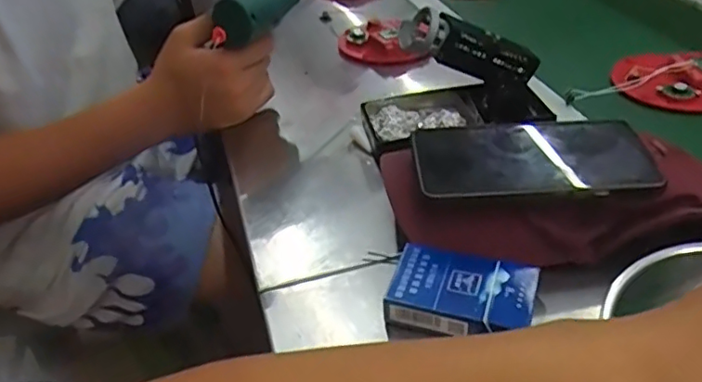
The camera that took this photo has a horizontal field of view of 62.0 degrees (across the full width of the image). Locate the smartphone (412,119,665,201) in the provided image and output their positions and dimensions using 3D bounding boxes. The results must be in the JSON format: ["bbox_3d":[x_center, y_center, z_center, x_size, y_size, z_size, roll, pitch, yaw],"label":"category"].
[{"bbox_3d":[0.128,-0.025,0.416,0.162,0.008,0.082,-3,40,1],"label":"smartphone"}]

